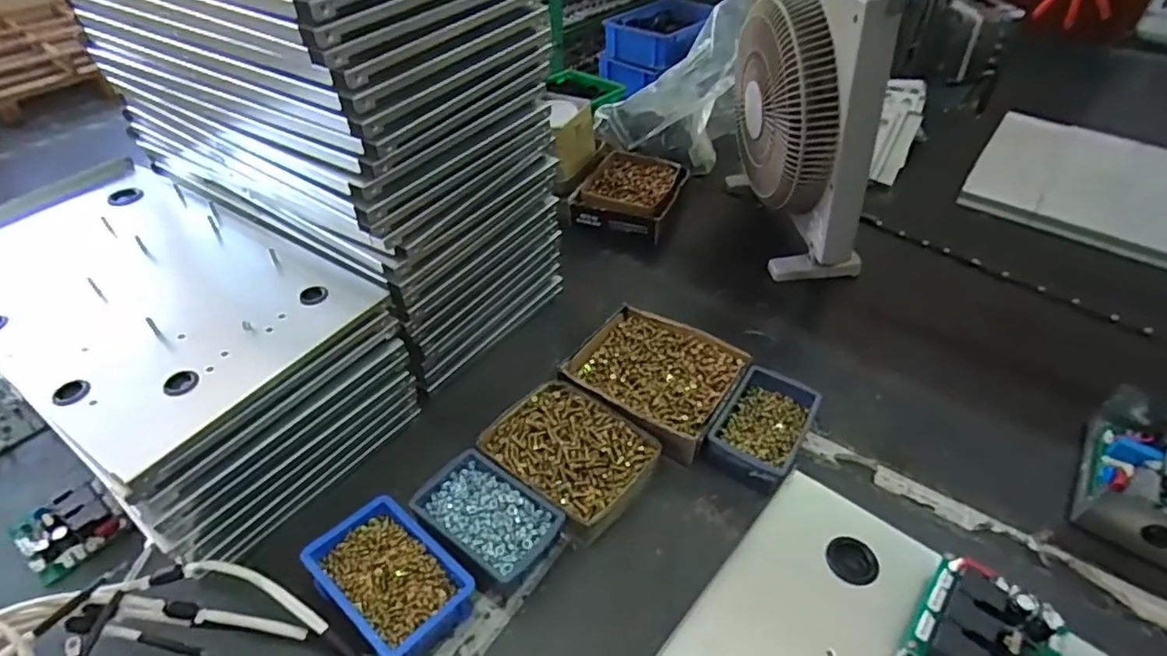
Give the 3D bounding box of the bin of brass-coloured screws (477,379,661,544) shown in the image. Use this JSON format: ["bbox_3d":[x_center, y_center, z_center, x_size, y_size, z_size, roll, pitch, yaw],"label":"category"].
[{"bbox_3d":[-0.017,0.150,0.740,0.190,0.039,0.150,31,51,28],"label":"bin of brass-coloured screws"}]

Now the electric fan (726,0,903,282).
[{"bbox_3d":[0.365,-0.384,1.075,0.163,0.421,0.444,1,43,1],"label":"electric fan"}]

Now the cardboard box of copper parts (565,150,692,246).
[{"bbox_3d":[0.091,-0.258,1.207,0.179,0.081,0.239,16,45,16],"label":"cardboard box of copper parts"}]

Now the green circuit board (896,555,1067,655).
[{"bbox_3d":[0.308,0.234,0.464,0.095,0.035,0.107,31,51,28],"label":"green circuit board"}]

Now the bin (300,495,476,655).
[{"bbox_3d":[-0.191,0.247,0.601,0.151,0.058,0.104,32,51,29],"label":"bin"}]

